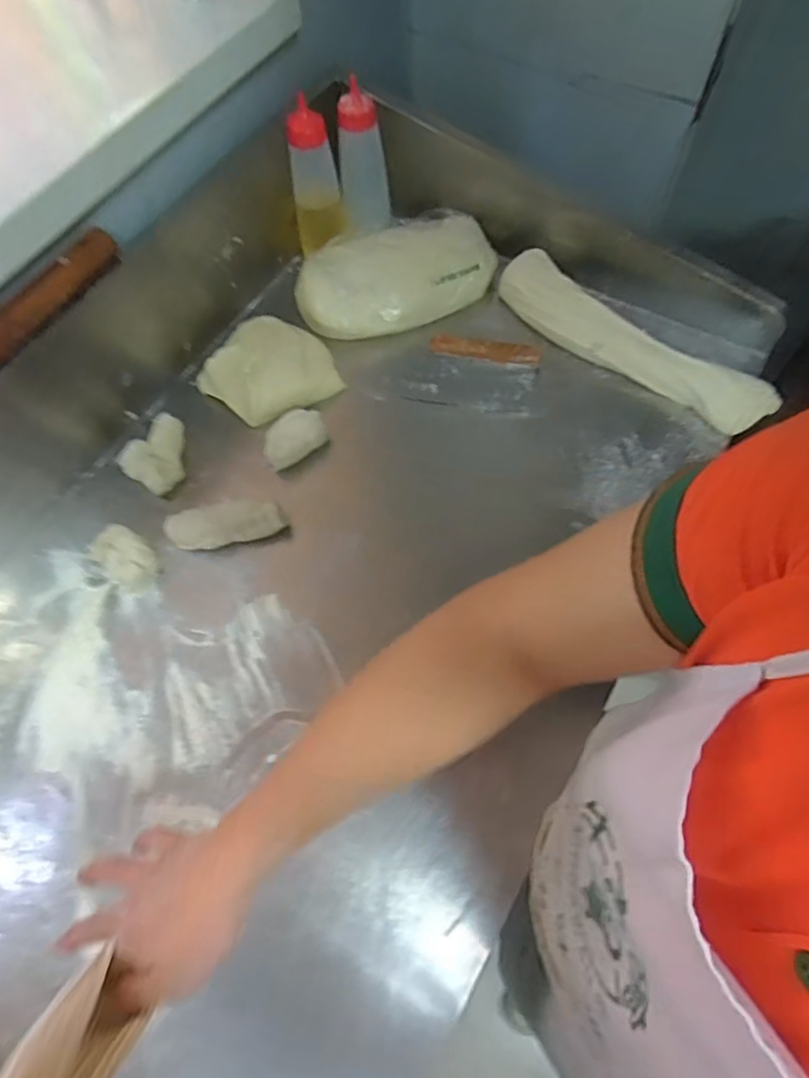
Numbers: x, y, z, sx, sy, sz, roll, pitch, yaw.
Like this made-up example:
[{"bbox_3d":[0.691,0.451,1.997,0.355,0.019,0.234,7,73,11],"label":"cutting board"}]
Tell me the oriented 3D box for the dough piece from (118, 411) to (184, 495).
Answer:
[{"bbox_3d":[-0.305,-0.106,0.772,0.075,0.033,0.088,40,71,21],"label":"dough piece"}]

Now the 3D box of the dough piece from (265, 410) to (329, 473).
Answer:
[{"bbox_3d":[-0.138,-0.129,0.778,0.082,0.031,0.053,-26,64,-11],"label":"dough piece"}]

